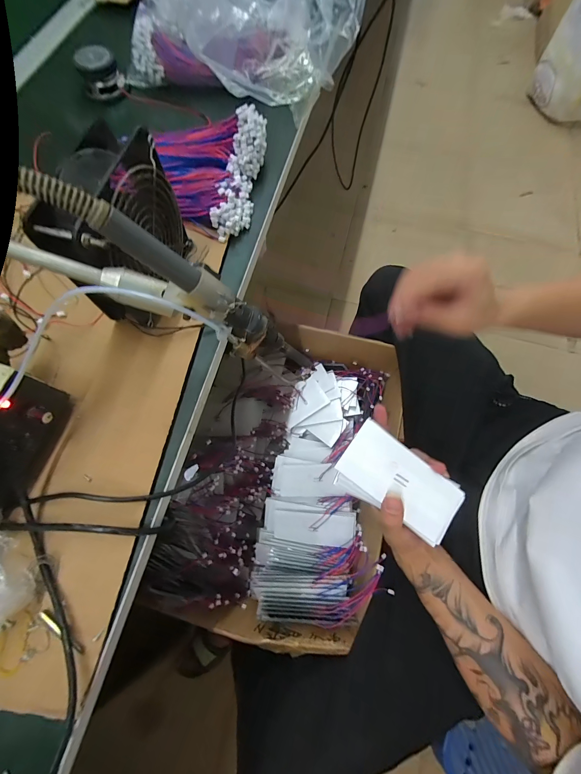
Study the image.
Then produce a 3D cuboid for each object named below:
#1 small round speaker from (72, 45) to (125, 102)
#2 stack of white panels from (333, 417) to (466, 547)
[{"bbox_3d":[-0.257,-0.428,0.406,0.050,0.041,0.050,0,72,-1],"label":"small round speaker"},{"bbox_3d":[0.121,0.106,0.331,0.141,0.026,0.074,32,74,-2],"label":"stack of white panels"}]

